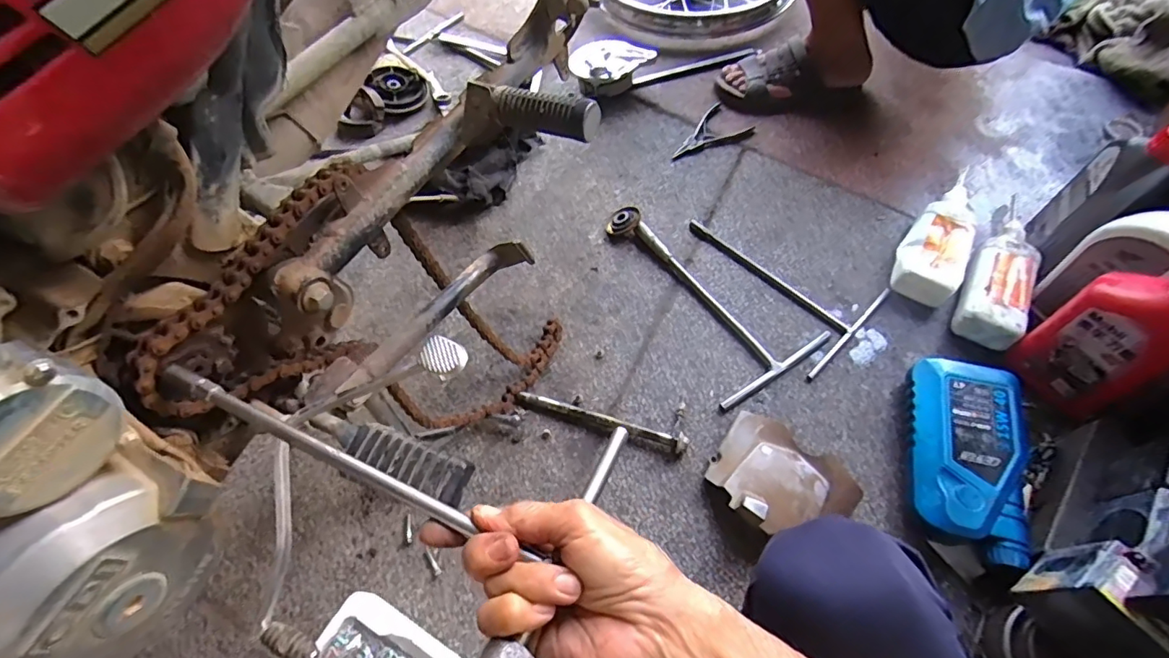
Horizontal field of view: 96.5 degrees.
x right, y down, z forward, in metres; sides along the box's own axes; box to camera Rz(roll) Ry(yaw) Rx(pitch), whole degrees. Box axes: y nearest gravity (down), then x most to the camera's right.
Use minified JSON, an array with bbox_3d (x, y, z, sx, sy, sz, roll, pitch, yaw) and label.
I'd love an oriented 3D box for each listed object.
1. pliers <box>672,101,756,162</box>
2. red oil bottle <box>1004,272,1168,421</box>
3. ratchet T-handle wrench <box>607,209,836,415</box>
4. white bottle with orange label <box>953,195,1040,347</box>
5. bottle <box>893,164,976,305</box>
[{"bbox_3d":[0.230,-0.349,0.946,0.150,0.017,0.086,-40,66,-18],"label":"pliers"},{"bbox_3d":[0.602,0.011,0.592,0.056,0.231,0.117,-30,63,-14],"label":"red oil bottle"},{"bbox_3d":[0.165,-0.073,0.782,0.185,0.032,0.363,-31,63,-15],"label":"ratchet T-handle wrench"},{"bbox_3d":[0.601,-0.092,0.754,0.076,0.058,0.268,27,65,17],"label":"white bottle with orange label"},{"bbox_3d":[0.554,-0.153,0.797,0.088,0.051,0.282,32,66,19],"label":"bottle"}]

